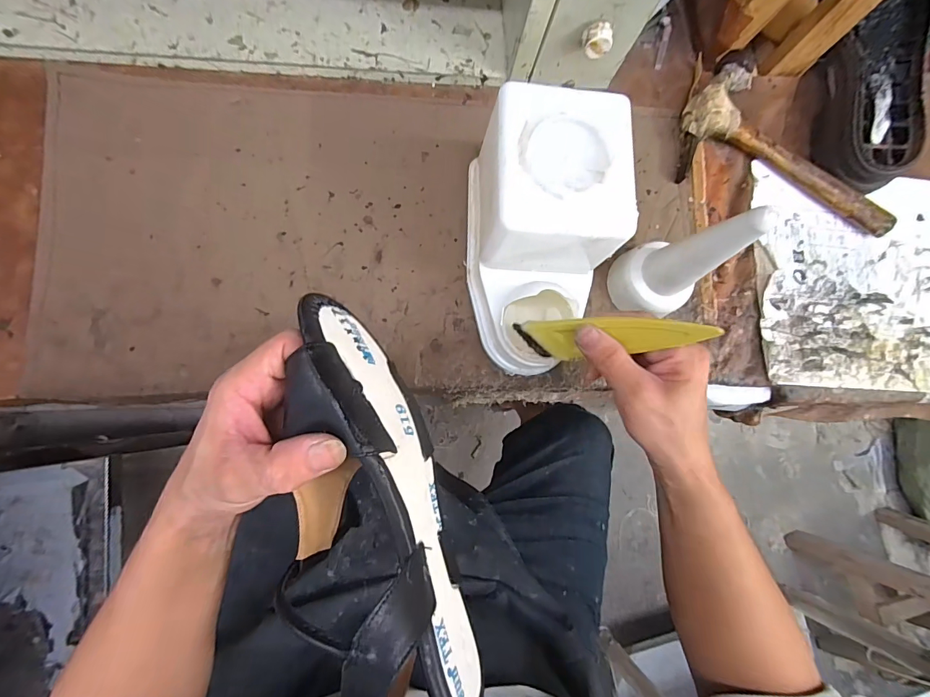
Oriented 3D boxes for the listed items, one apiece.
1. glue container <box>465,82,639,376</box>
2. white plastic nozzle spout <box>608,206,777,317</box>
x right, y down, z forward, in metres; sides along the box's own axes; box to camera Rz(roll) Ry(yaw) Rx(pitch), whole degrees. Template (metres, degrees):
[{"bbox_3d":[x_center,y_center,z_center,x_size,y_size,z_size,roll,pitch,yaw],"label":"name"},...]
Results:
[{"bbox_3d":[0.059,-0.084,0.345,0.107,0.119,0.195,6,83,-6],"label":"glue container"},{"bbox_3d":[0.175,-0.066,0.341,0.054,0.146,0.069,-29,88,-9],"label":"white plastic nozzle spout"}]

